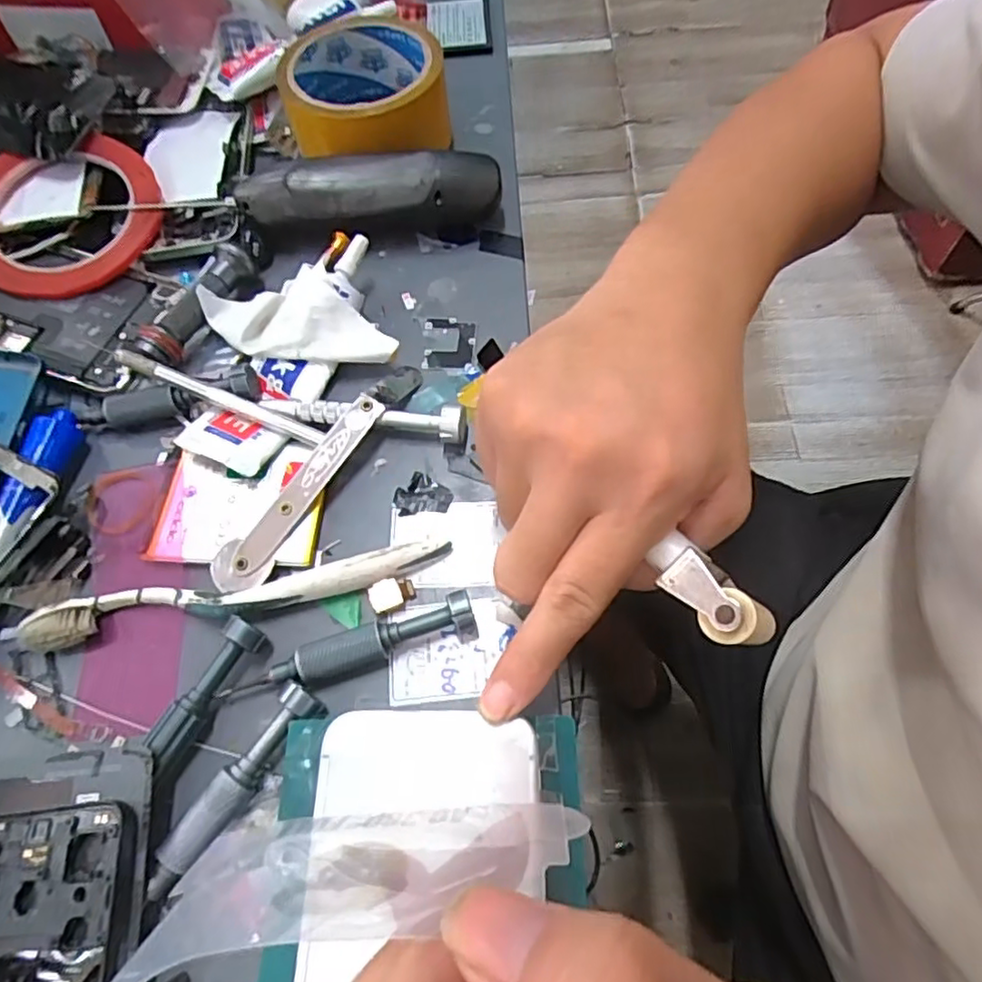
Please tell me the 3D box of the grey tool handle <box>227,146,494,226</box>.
[{"bbox_3d":[-0.069,-0.166,0.362,0.143,0.039,0.029,0,63,-1],"label":"grey tool handle"}]

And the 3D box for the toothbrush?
[{"bbox_3d":[-0.107,0.042,0.273,0.176,0.009,0.021,-10,63,-1],"label":"toothbrush"}]

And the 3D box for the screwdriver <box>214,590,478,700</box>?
[{"bbox_3d":[-0.058,0.064,0.260,0.103,0.013,0.016,-18,63,-5],"label":"screwdriver"}]

